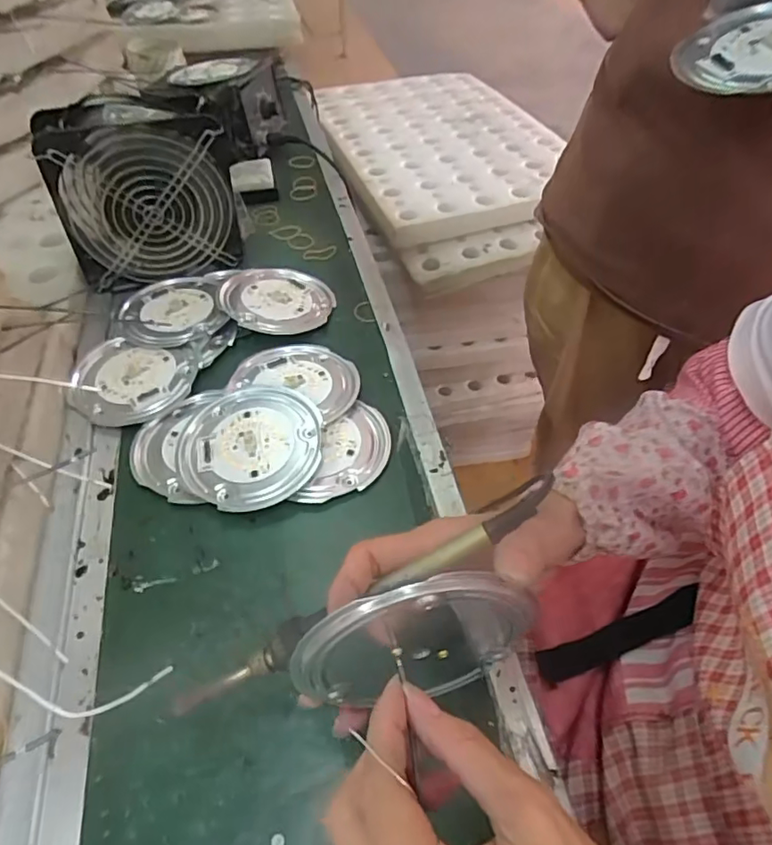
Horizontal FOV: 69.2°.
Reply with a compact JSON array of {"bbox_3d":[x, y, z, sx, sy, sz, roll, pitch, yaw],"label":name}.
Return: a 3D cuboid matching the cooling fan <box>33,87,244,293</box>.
[{"bbox_3d":[-0.215,-0.210,0.518,0.162,0.152,0.061,-19,51,-15],"label":"cooling fan"}]

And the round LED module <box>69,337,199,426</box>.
[{"bbox_3d":[-0.206,-0.035,0.461,0.091,0.014,0.088,0,49,0],"label":"round LED module"}]

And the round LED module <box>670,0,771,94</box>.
[{"bbox_3d":[0.227,-0.227,0.339,0.089,0.013,0.092,-31,52,1],"label":"round LED module"}]

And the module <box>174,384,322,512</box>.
[{"bbox_3d":[-0.100,0.017,0.411,0.102,0.018,0.103,0,49,0],"label":"module"}]

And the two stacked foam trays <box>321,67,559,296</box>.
[{"bbox_3d":[0.103,-0.473,1.005,0.371,0.076,0.608,-13,50,-11],"label":"two stacked foam trays"}]

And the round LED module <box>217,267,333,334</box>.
[{"bbox_3d":[-0.101,-0.120,0.526,0.101,0.020,0.090,-18,51,-15],"label":"round LED module"}]

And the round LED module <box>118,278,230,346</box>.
[{"bbox_3d":[-0.199,-0.104,0.516,0.092,0.013,0.101,0,49,0],"label":"round LED module"}]

